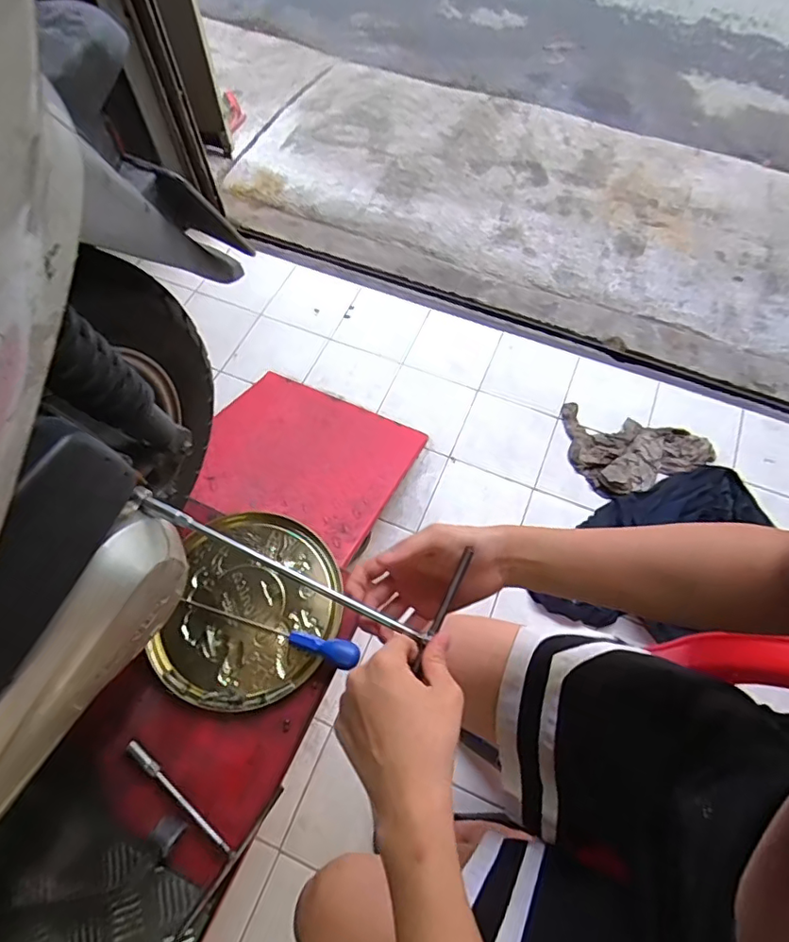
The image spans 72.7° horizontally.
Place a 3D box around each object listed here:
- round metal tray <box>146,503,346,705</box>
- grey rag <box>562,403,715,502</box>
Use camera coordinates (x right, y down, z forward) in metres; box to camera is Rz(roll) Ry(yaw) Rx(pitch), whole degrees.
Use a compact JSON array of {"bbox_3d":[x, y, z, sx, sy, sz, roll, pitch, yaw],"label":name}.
[{"bbox_3d":[-0.192,0.180,0.732,0.229,0.019,0.252,7,64,3],"label":"round metal tray"},{"bbox_3d":[0.538,-0.031,1.197,0.333,0.038,0.211,14,65,7],"label":"grey rag"}]

